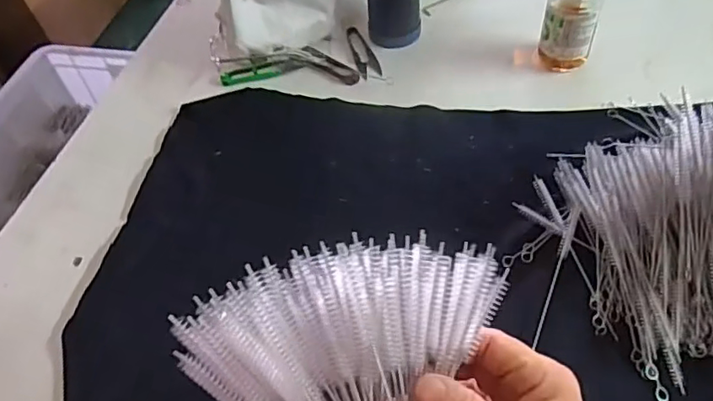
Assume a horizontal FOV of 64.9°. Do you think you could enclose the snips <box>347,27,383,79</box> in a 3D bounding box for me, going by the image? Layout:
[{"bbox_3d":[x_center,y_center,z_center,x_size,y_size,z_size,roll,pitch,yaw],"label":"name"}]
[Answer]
[{"bbox_3d":[0.008,-0.194,0.731,0.025,0.007,0.100,-15,53,-7],"label":"snips"}]

